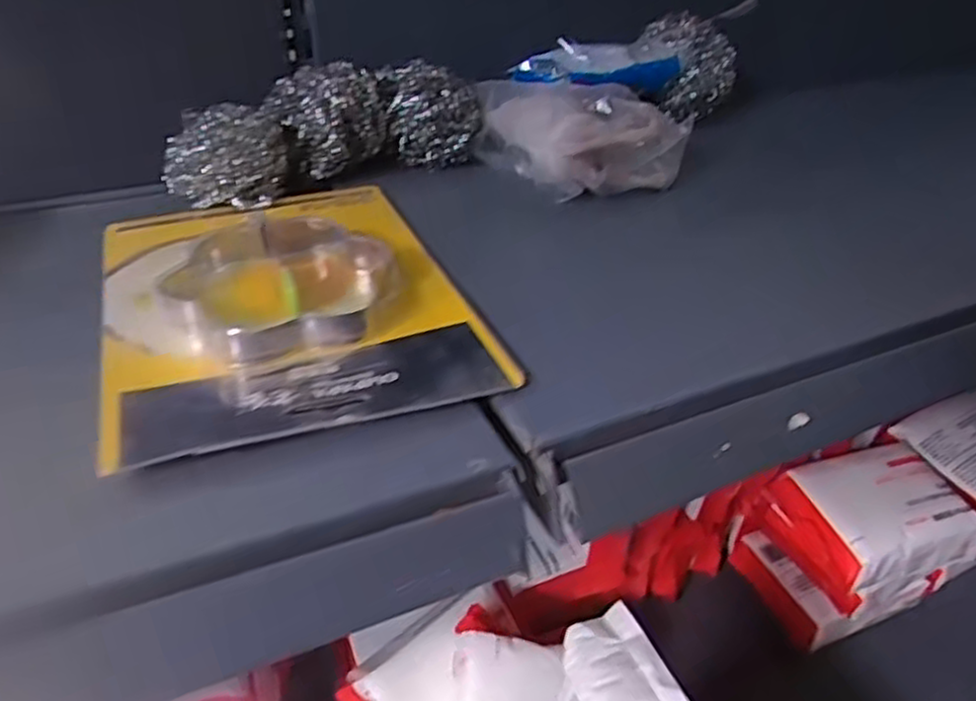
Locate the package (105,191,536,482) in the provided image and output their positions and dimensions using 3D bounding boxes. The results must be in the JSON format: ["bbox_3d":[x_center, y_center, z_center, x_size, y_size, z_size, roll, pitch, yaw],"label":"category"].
[{"bbox_3d":[-0.087,-0.028,0.318,0.139,0.021,0.193,-12,37,-20],"label":"package"}]

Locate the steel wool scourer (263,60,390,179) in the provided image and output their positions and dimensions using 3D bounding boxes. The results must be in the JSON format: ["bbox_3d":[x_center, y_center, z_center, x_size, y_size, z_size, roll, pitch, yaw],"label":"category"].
[{"bbox_3d":[-0.091,-0.130,0.417,0.044,0.047,0.055,28,42,32],"label":"steel wool scourer"}]

